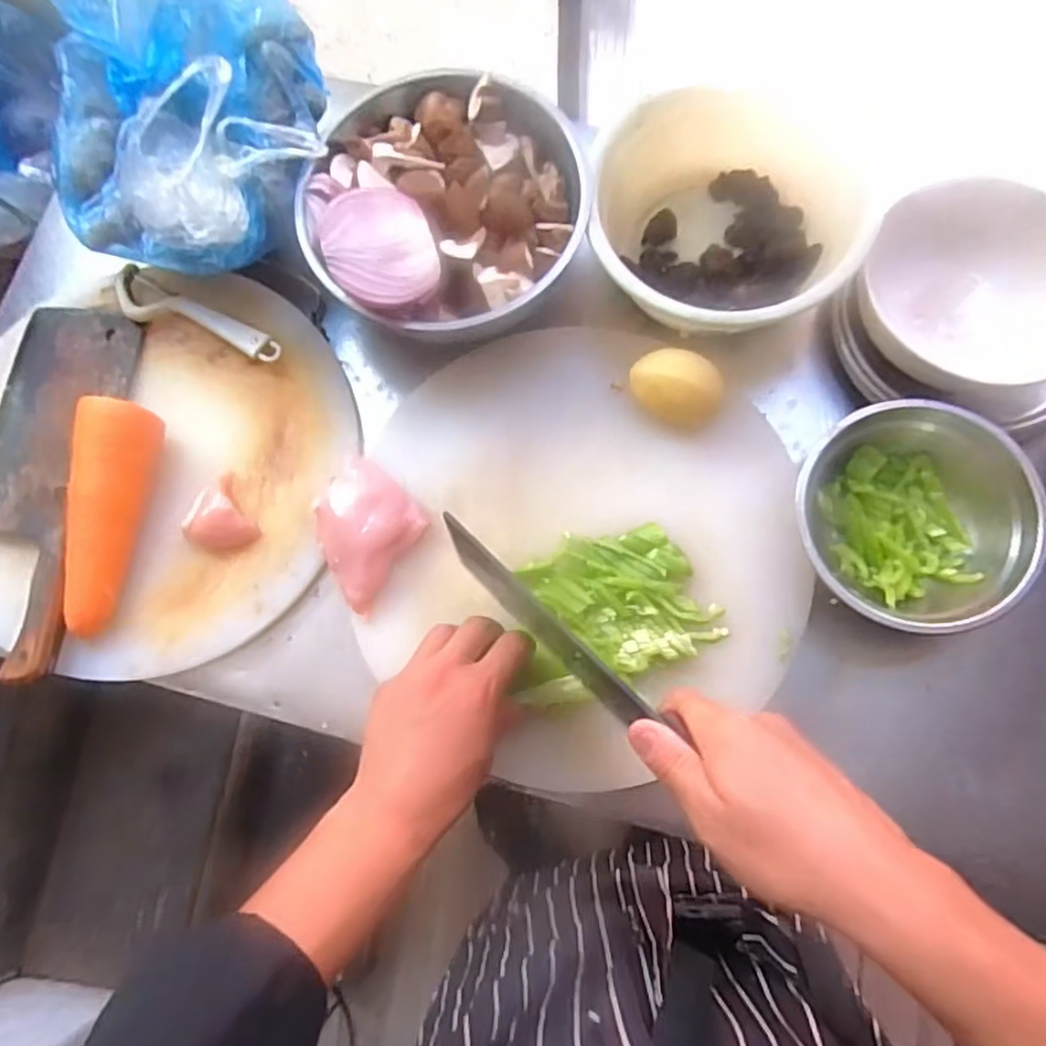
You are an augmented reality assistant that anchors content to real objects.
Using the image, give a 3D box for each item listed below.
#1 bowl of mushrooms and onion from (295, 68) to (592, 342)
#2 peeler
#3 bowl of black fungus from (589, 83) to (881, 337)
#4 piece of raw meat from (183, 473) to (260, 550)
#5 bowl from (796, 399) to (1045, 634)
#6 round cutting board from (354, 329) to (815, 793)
[{"bbox_3d":[-0.061,-0.251,0.568,0.213,0.111,0.224,-1,77,2],"label":"bowl of mushrooms and onion"},{"bbox_3d":[-0.295,-0.179,0.598,0.176,0.020,0.042,29,80,8],"label":"peeler"},{"bbox_3d":[0.157,-0.243,0.568,0.204,0.101,0.214,-1,77,2],"label":"bowl of black fungus"},{"bbox_3d":[-0.248,-0.003,0.552,0.048,0.018,0.053,-29,78,-4],"label":"piece of raw meat"},{"bbox_3d":[0.288,-0.003,0.514,0.163,0.058,0.168,-20,77,-3],"label":"bowl"},{"bbox_3d":[0.047,0.013,0.548,0.336,0.034,0.364,0,73,0],"label":"round cutting board"}]

